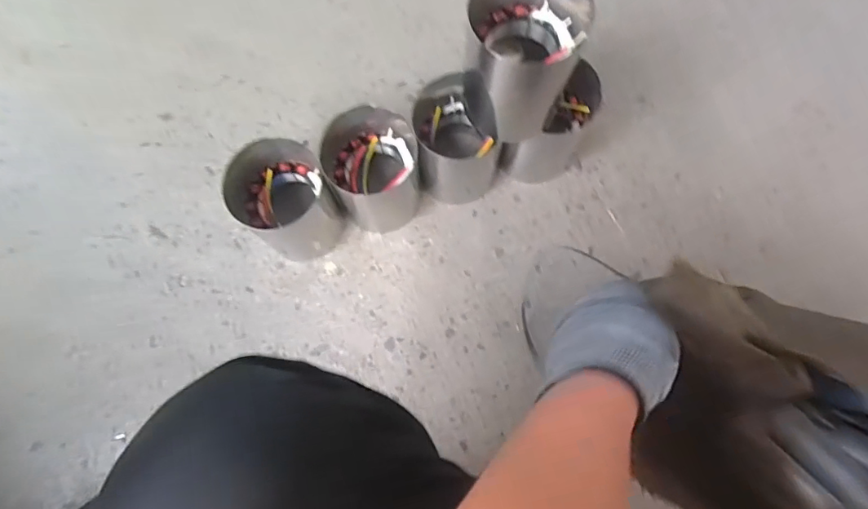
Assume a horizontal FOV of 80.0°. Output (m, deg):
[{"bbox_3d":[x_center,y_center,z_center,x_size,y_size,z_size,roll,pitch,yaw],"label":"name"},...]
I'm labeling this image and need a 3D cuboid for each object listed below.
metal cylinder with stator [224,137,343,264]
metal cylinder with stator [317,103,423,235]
[{"bbox_3d":[-0.195,-0.065,0.696,0.111,0.166,0.107,0,75,0],"label":"metal cylinder with stator"},{"bbox_3d":[-0.082,-0.115,0.715,0.119,0.153,0.127,0,75,0],"label":"metal cylinder with stator"}]

